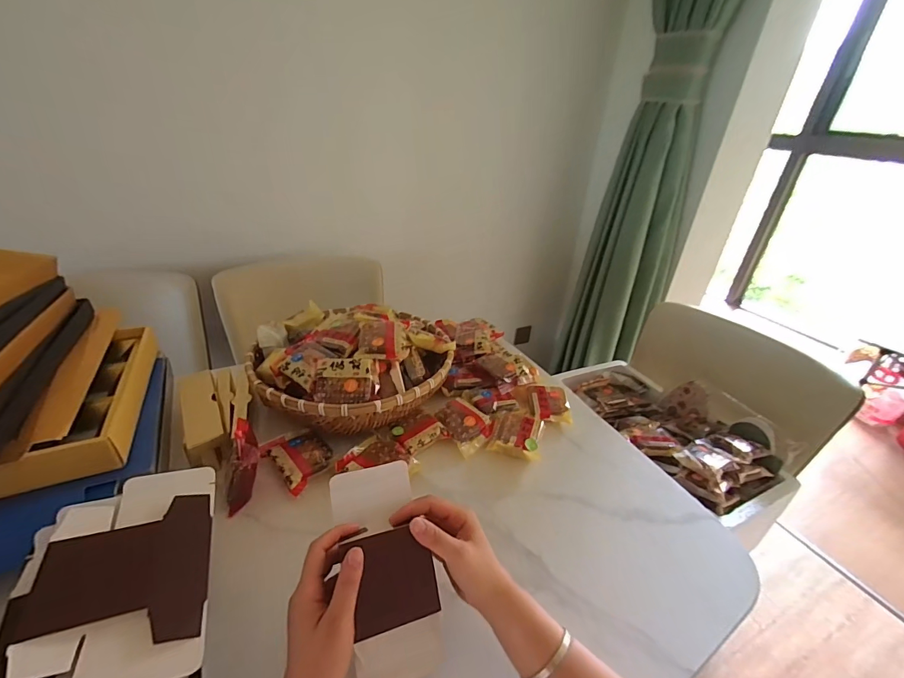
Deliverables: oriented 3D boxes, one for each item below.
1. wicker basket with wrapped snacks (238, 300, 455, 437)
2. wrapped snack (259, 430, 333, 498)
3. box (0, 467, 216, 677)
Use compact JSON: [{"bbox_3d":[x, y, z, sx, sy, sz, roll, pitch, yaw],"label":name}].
[{"bbox_3d":[-0.178,0.030,0.737,0.351,0.128,0.319,2,30,-3],"label":"wicker basket with wrapped snacks"},{"bbox_3d":[-0.233,0.177,0.609,0.103,0.018,0.077,27,37,33],"label":"wrapped snack"},{"bbox_3d":[-0.306,0.213,0.371,0.140,0.021,0.193,0,38,-27],"label":"box"}]

